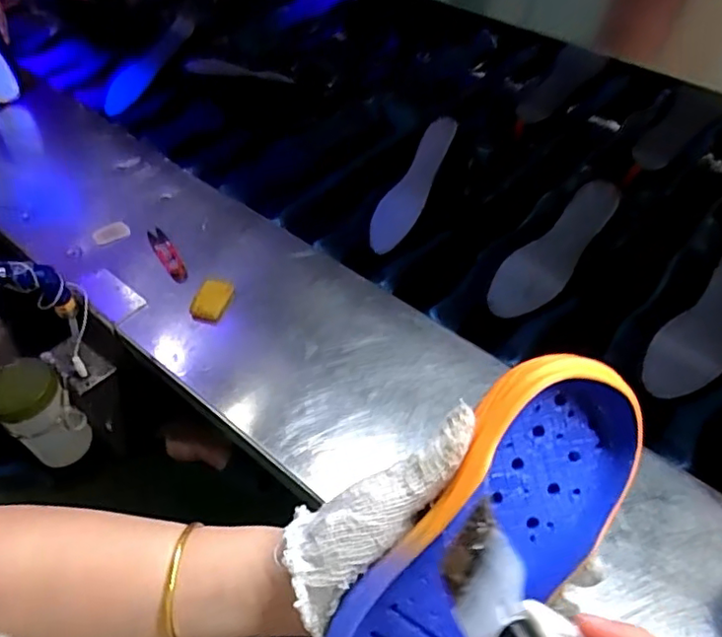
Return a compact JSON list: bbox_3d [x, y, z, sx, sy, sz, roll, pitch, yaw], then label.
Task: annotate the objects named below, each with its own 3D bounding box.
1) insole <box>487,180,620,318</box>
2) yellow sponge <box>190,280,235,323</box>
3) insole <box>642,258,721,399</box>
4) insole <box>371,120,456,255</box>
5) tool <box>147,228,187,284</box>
[{"bbox_3d":[0.249,-0.085,0.750,0.218,0.015,0.068,-43,77,-4],"label":"insole"},{"bbox_3d":[-0.167,-0.019,0.669,0.036,0.019,0.049,10,49,4],"label":"yellow sponge"},{"bbox_3d":[0.401,-0.002,0.676,0.069,0.017,0.218,36,83,27],"label":"insole"},{"bbox_3d":[0.073,-0.191,0.836,0.061,0.019,0.226,23,74,17],"label":"insole"},{"bbox_3d":[-0.237,-0.082,0.729,0.024,0.010,0.120,-24,55,-23],"label":"tool"}]

